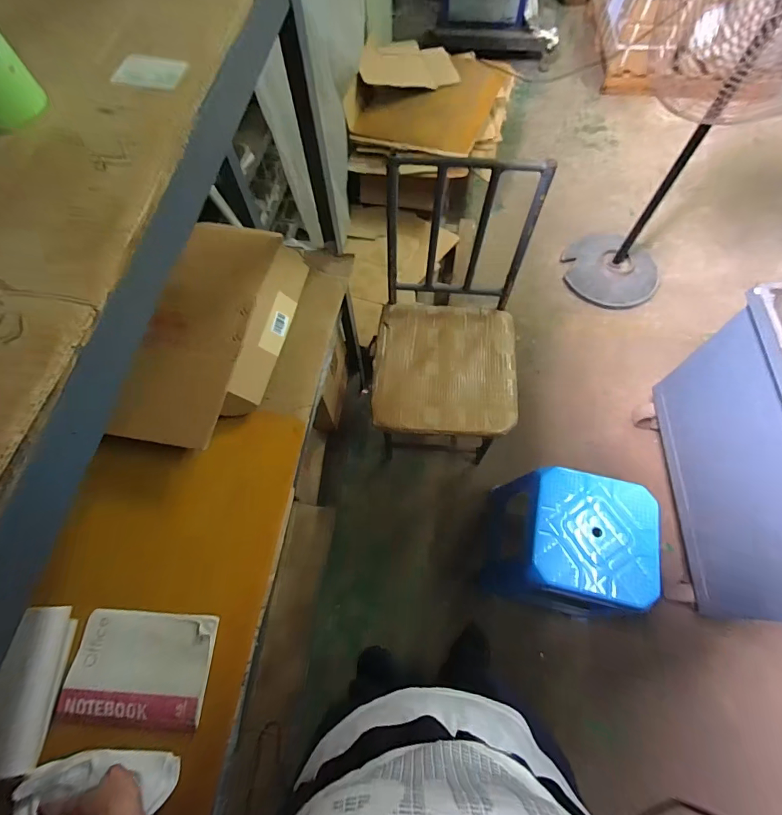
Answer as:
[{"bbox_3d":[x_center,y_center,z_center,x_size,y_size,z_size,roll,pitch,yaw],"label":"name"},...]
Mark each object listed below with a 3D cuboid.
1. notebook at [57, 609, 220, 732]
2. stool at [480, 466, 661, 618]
[{"bbox_3d":[-0.382,0.397,0.613,0.207,0.017,0.150,2,66,3],"label":"notebook"},{"bbox_3d":[0.477,0.396,1.158,0.321,0.464,0.307,14,67,8],"label":"stool"}]

